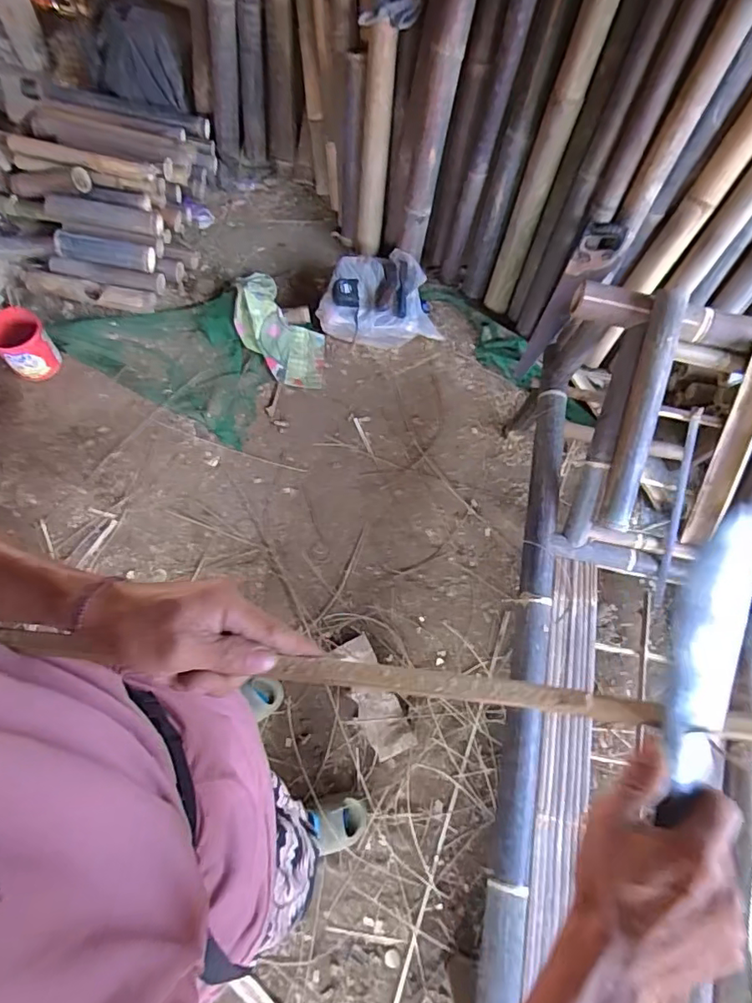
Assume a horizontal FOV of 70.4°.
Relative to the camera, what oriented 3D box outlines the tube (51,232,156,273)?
[{"bbox_3d":[-0.810,-0.752,1.596,0.290,0.075,0.083,6,70,-14],"label":"tube"}]

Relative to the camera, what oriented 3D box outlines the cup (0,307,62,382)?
[{"bbox_3d":[-0.979,-0.433,1.500,0.152,0.152,0.140,2,69,-5],"label":"cup"}]

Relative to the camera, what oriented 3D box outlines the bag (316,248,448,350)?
[{"bbox_3d":[0.013,-0.652,1.707,0.382,0.158,0.286,0,69,-6],"label":"bag"}]

